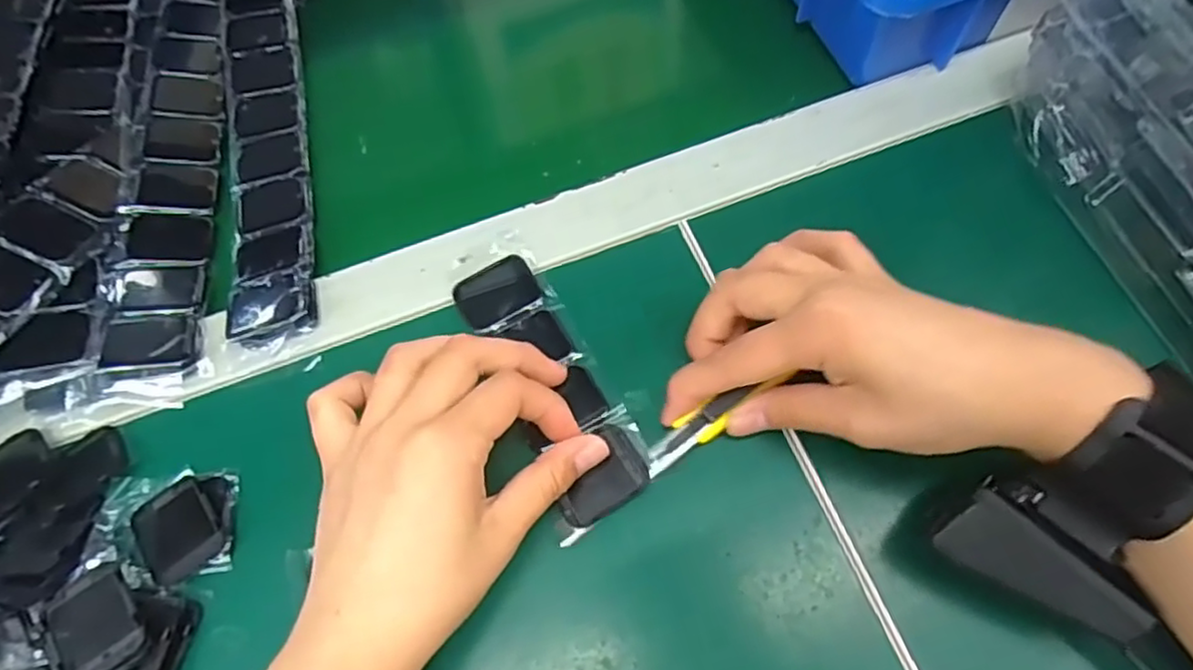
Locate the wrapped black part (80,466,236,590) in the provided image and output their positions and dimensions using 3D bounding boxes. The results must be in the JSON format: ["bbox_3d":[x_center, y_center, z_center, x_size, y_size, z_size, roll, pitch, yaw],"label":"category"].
[{"bbox_3d":[-0.187,0.083,0.290,0.057,0.013,0.046,-7,65,2],"label":"wrapped black part"}]

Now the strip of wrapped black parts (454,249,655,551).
[{"bbox_3d":[-0.022,0.020,0.309,0.044,0.011,0.135,-26,65,-11],"label":"strip of wrapped black parts"}]

